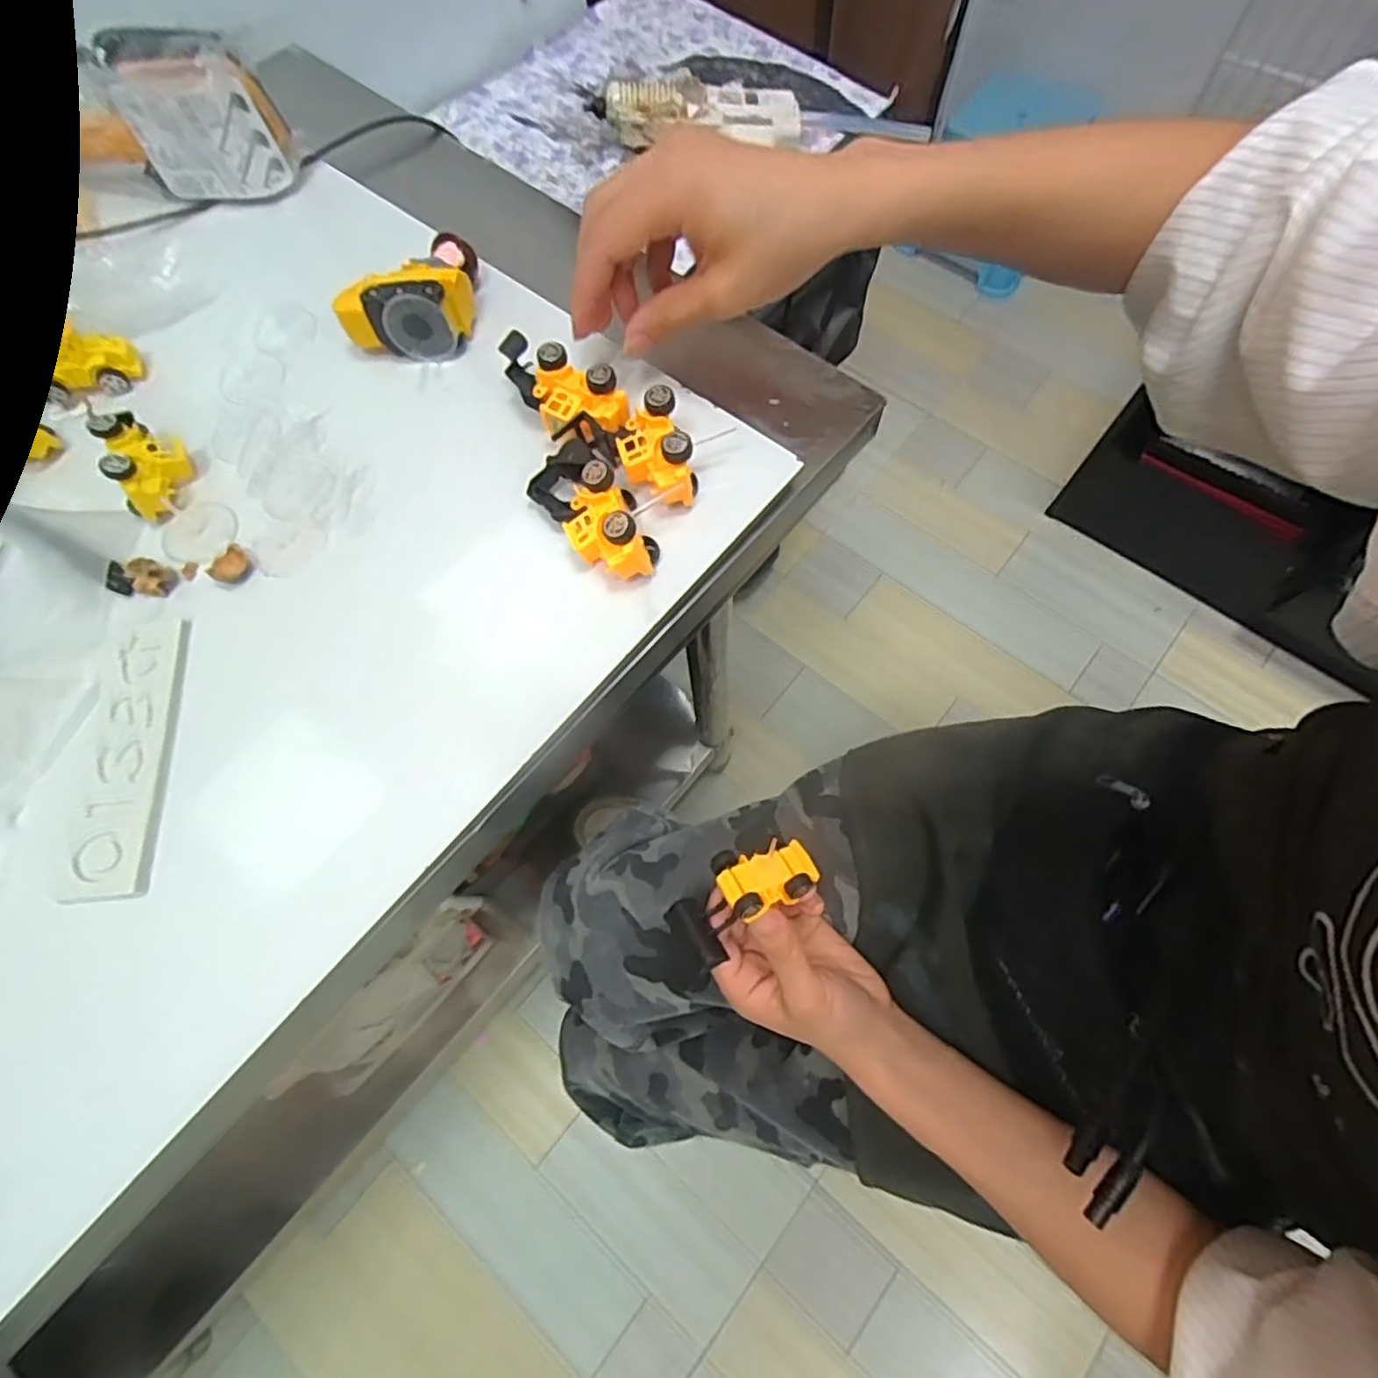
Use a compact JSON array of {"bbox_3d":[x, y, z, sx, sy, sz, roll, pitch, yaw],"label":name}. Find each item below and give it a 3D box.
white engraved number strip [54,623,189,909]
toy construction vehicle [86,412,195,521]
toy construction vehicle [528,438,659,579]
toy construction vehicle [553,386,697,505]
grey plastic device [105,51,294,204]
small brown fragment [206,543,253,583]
[{"bbox_3d":[-0.262,0.030,0.313,0.039,0.006,0.131,-8,69,-1],"label":"white engraved number strip"},{"bbox_3d":[-0.292,-0.121,0.357,0.031,0.033,0.058,-14,70,-4],"label":"toy construction vehicle"},{"bbox_3d":[-0.047,-0.091,0.330,0.039,0.034,0.080,-35,72,-11],"label":"toy construction vehicle"},{"bbox_3d":[-0.016,-0.119,0.337,0.033,0.034,0.050,-21,70,-6],"label":"toy construction vehicle"},{"bbox_3d":[-0.313,-0.366,0.434,0.084,0.062,0.040,7,70,4],"label":"grey plastic device"},{"bbox_3d":[-0.236,-0.064,0.346,0.015,0.006,0.021,20,71,9],"label":"small brown fragment"}]

